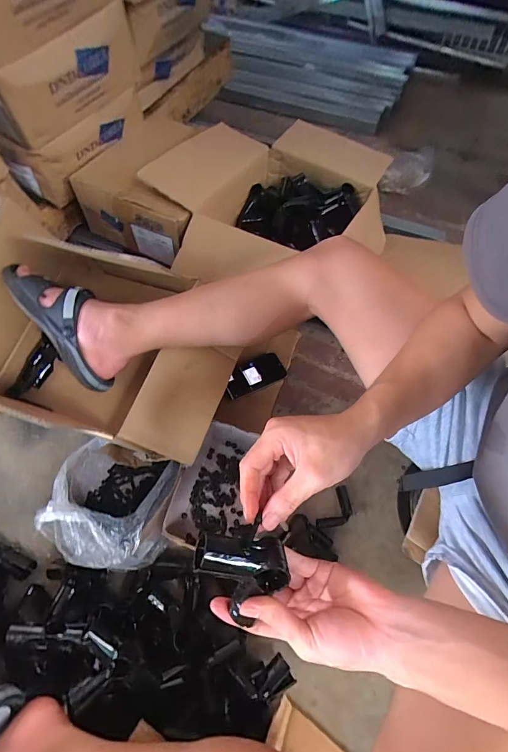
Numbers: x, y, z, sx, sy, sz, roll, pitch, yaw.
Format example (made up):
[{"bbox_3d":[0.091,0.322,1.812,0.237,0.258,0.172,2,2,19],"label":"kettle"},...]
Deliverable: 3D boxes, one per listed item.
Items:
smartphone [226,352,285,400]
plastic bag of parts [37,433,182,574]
[{"bbox_3d":[0.000,-0.006,0.801,0.135,0.013,0.077,-24,64,-12],"label":"smartphone"},{"bbox_3d":[-0.237,0.221,0.631,0.196,0.148,0.184,9,62,5],"label":"plastic bag of parts"}]

